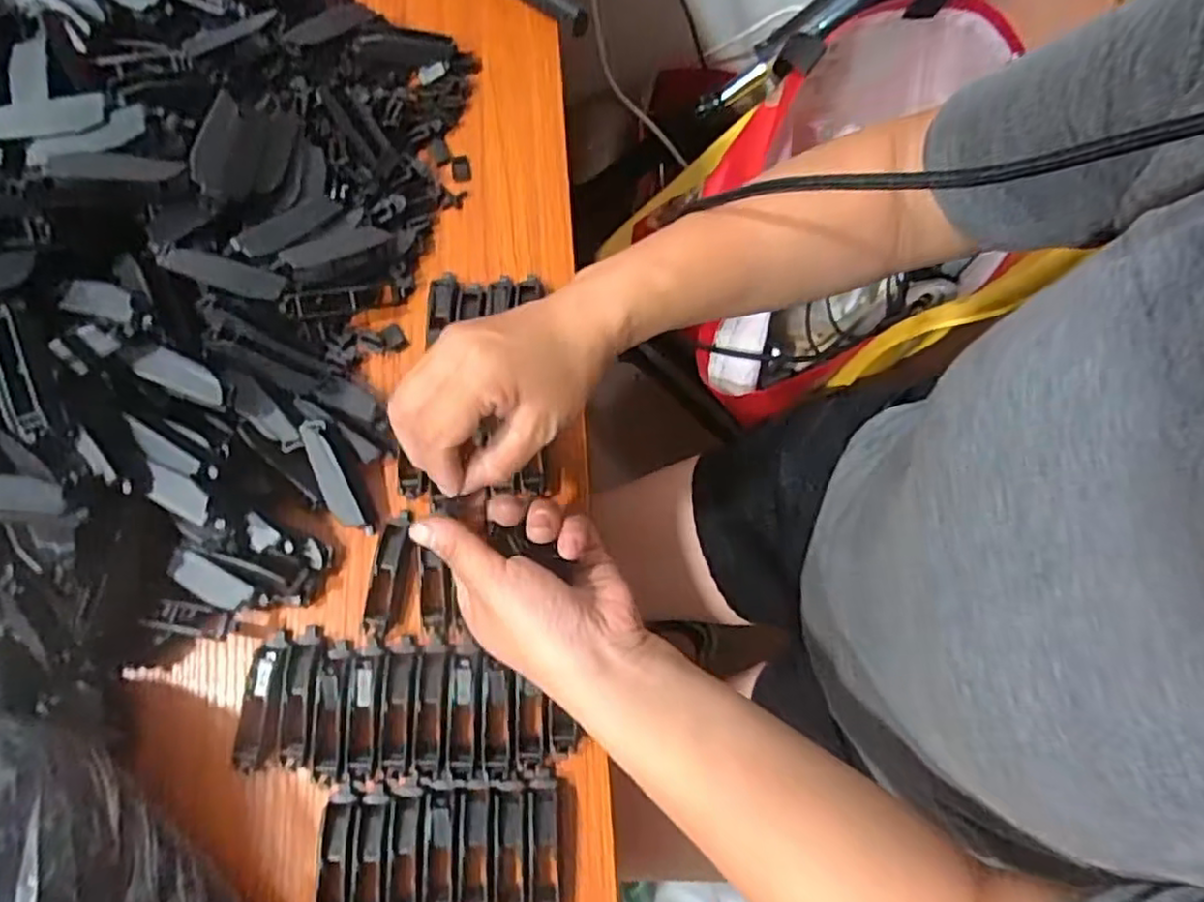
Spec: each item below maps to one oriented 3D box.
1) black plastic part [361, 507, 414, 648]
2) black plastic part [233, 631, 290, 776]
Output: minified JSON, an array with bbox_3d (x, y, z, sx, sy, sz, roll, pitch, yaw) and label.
[{"bbox_3d":[-0.124,0.073,0.411,0.020,0.011,0.078,7,74,2],"label":"black plastic part"},{"bbox_3d":[-0.188,0.140,0.394,0.022,0.018,0.072,4,74,1],"label":"black plastic part"}]

